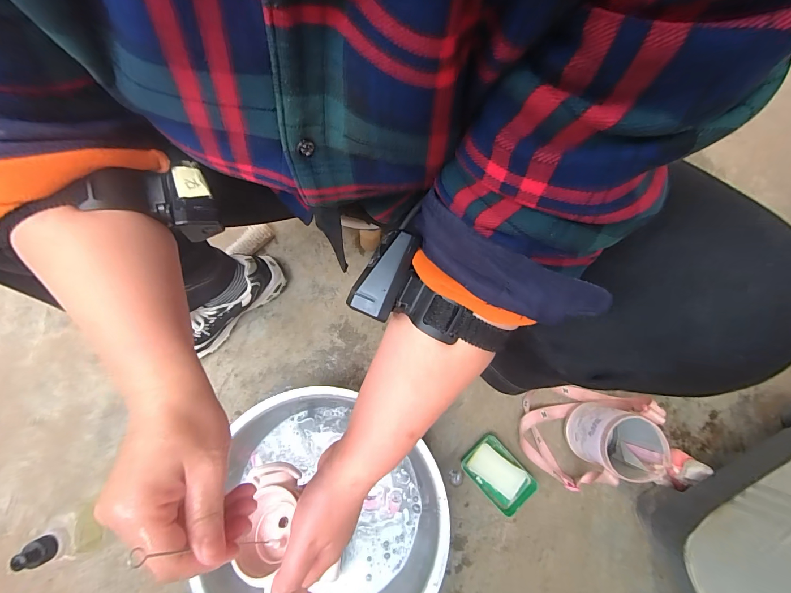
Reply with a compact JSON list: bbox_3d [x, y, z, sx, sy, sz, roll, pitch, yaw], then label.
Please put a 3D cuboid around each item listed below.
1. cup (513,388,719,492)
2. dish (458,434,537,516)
[{"bbox_3d":[0.305,0.227,0.555,0.180,0.123,0.156,-8,78,1],"label":"cup"},{"bbox_3d":[0.172,0.297,0.582,0.080,0.035,0.112,-43,80,-6],"label":"dish"}]

